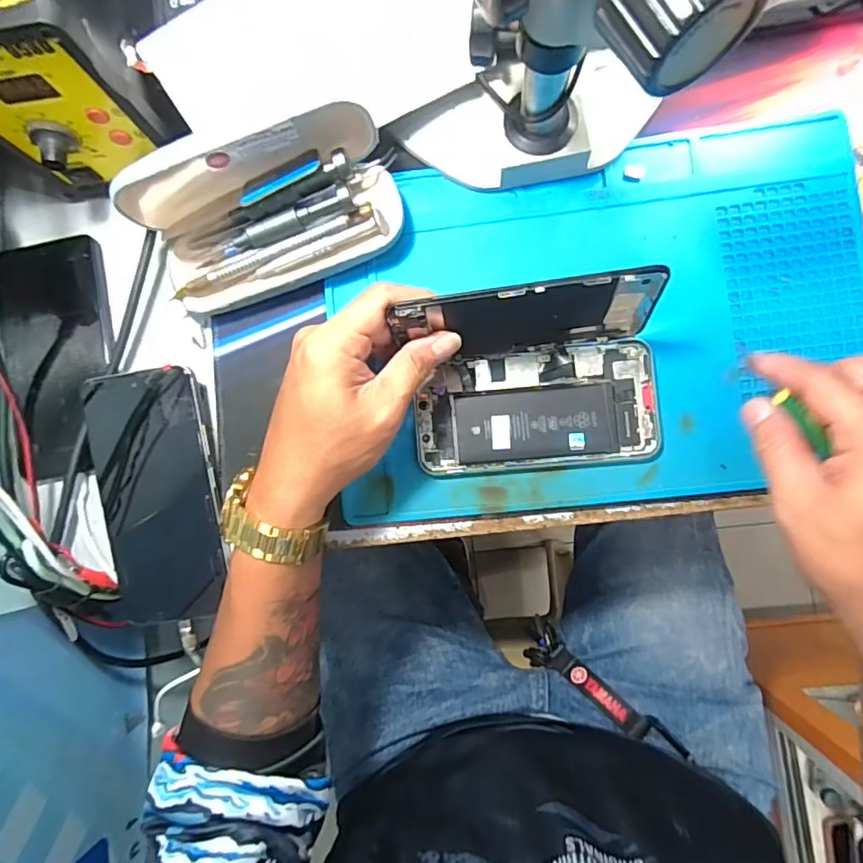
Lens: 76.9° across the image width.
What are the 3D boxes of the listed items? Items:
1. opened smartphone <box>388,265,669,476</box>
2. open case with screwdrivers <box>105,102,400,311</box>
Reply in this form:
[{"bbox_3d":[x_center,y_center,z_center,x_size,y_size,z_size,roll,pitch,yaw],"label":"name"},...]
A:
[{"bbox_3d":[0.061,-0.026,0.310,0.147,0.074,0.094,-7,86,5],"label":"opened smartphone"},{"bbox_3d":[-0.104,-0.141,0.340,0.161,0.063,0.087,-20,85,4],"label":"open case with screwdrivers"}]

